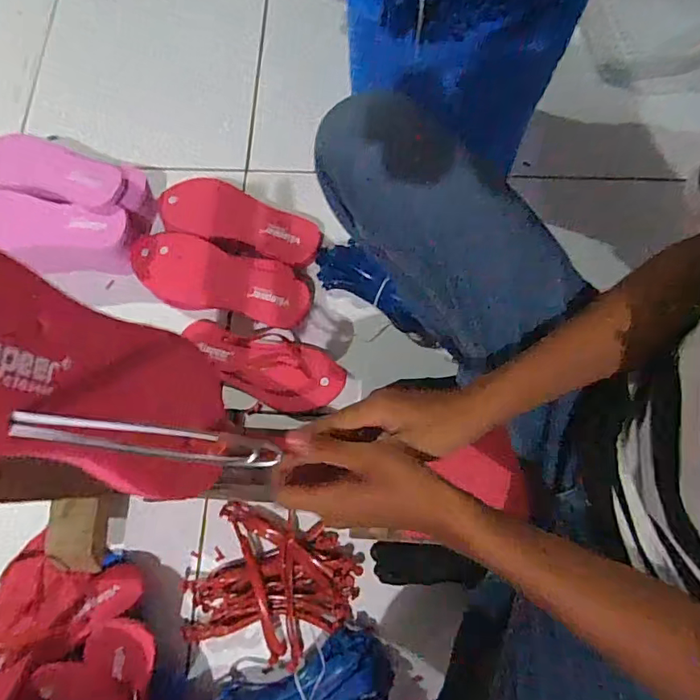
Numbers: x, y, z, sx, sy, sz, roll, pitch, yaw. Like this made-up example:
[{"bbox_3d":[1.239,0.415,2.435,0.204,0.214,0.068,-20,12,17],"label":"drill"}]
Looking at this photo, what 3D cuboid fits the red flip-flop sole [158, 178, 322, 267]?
[{"bbox_3d":[-0.162,-0.198,0.766,0.240,0.019,0.096,15,76,5],"label":"red flip-flop sole"}]

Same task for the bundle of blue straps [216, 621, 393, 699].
[{"bbox_3d":[-0.049,0.416,0.617,0.200,0.048,0.090,-23,76,-5],"label":"bundle of blue straps"}]

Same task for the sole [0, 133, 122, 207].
[{"bbox_3d":[-0.454,-0.268,0.751,0.236,0.018,0.086,16,76,5],"label":"sole"}]

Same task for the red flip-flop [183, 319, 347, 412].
[{"bbox_3d":[-0.133,0.020,0.741,0.248,0.035,0.100,17,76,5],"label":"red flip-flop"}]

